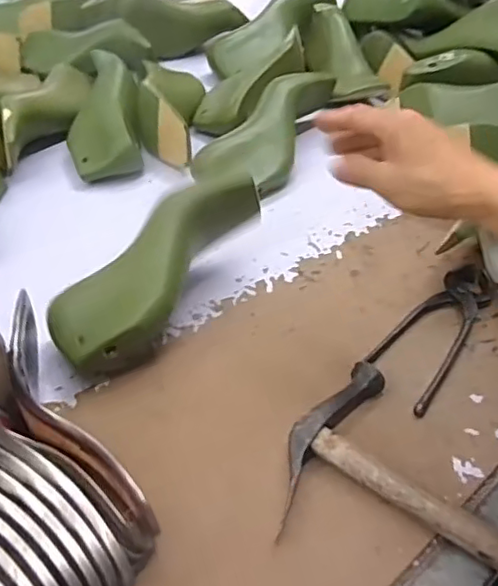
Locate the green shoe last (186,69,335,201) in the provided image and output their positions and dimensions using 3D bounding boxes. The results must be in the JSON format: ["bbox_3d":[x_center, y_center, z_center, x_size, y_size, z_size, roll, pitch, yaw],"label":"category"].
[{"bbox_3d":[0.017,-0.200,0.745,0.104,0.074,0.215,16,48,19],"label":"green shoe last"}]

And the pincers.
[{"bbox_3d":[0.167,0.029,0.551,0.062,0.016,0.175,25,51,26],"label":"pincers"}]

